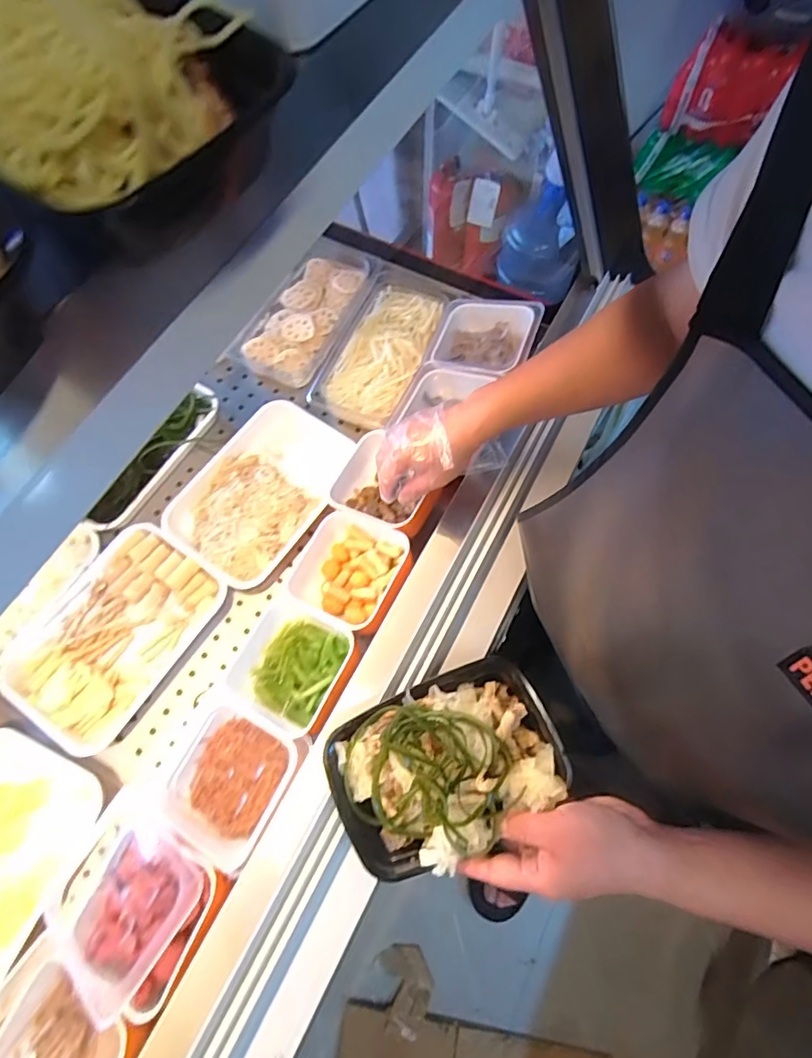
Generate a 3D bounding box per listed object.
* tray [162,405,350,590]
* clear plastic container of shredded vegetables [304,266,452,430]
[{"bbox_3d":[-0.230,-0.064,0.837,0.215,0.052,0.303,35,69,16],"label":"tray"},{"bbox_3d":[-0.040,-0.321,0.917,0.160,0.043,0.311,22,65,11],"label":"clear plastic container of shredded vegetables"}]

